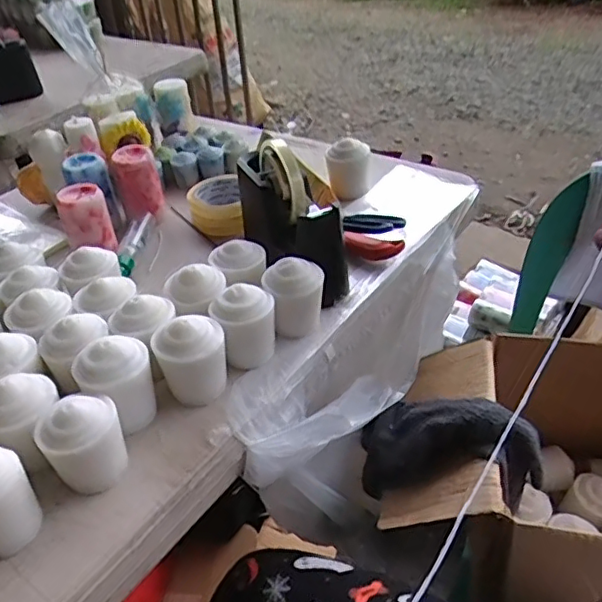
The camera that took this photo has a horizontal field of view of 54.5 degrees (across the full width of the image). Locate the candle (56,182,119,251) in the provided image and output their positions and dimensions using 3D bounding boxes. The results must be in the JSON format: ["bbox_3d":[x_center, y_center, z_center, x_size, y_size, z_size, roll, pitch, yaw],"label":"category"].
[{"bbox_3d":[-0.245,-0.090,0.672,0.048,0.078,0.052,-19,41,-19],"label":"candle"}]

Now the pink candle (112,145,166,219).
[{"bbox_3d":[-0.208,-0.155,0.746,0.054,0.072,0.049,-13,39,-11],"label":"pink candle"}]

